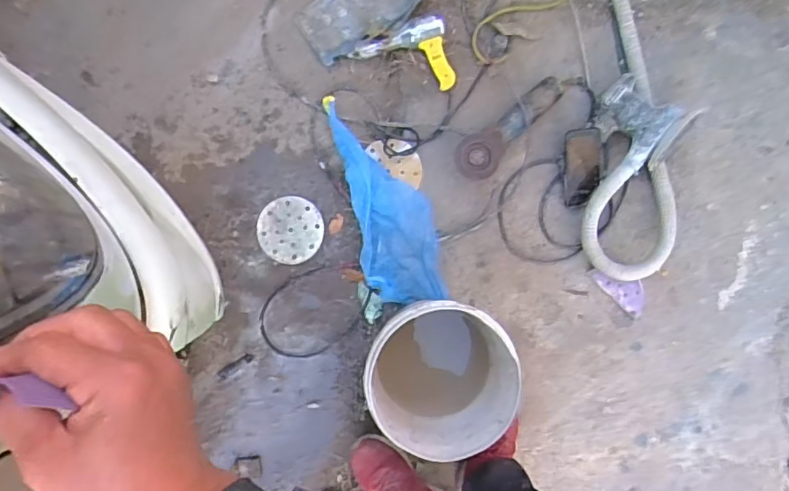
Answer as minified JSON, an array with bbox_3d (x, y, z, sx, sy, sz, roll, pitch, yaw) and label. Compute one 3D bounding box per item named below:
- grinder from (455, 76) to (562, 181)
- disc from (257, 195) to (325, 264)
[{"bbox_3d":[0.234,-0.239,1.122,0.280,0.098,0.086,-41,93,-4],"label":"grinder"},{"bbox_3d":[-0.220,-0.031,1.179,0.134,0.011,0.138,0,91,0],"label":"disc"}]

